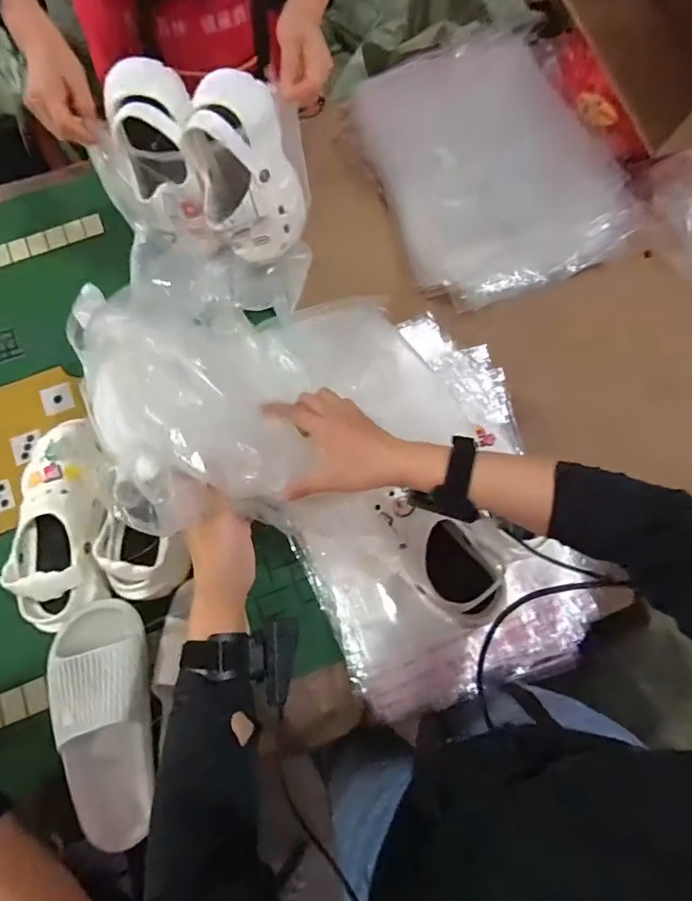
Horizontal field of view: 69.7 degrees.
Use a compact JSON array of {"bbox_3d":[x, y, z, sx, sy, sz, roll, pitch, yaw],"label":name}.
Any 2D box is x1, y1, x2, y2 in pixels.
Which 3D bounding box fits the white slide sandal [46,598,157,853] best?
[{"bbox_3d":[-0.283,0.322,0.589,0.109,0.058,0.269,-13,75,-6],"label":"white slide sandal"}]

